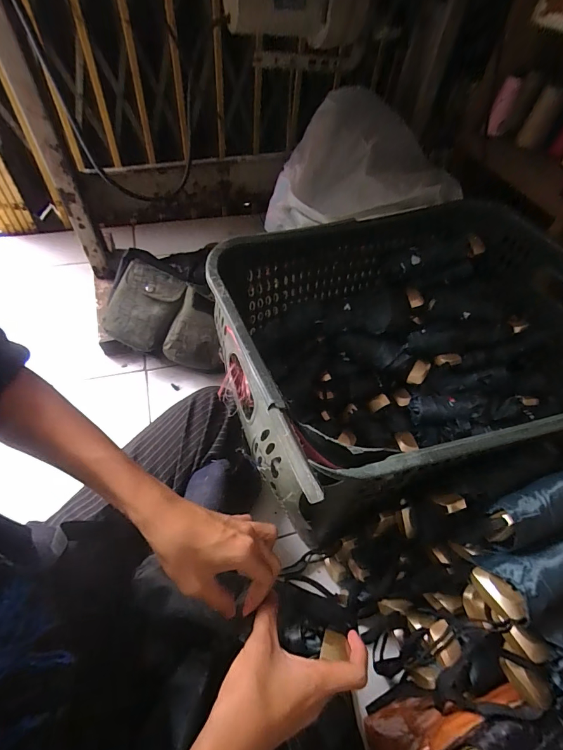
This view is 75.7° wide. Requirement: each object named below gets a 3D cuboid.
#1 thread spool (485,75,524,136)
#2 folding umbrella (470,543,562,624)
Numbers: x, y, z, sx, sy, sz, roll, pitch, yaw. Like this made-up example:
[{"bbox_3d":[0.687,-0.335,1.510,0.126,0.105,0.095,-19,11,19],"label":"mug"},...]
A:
[{"bbox_3d":[0.444,-0.540,0.731,0.033,0.097,0.032,32,57,17],"label":"thread spool"},{"bbox_3d":[0.275,0.189,0.355,0.162,0.037,0.054,-9,55,-12],"label":"folding umbrella"}]

